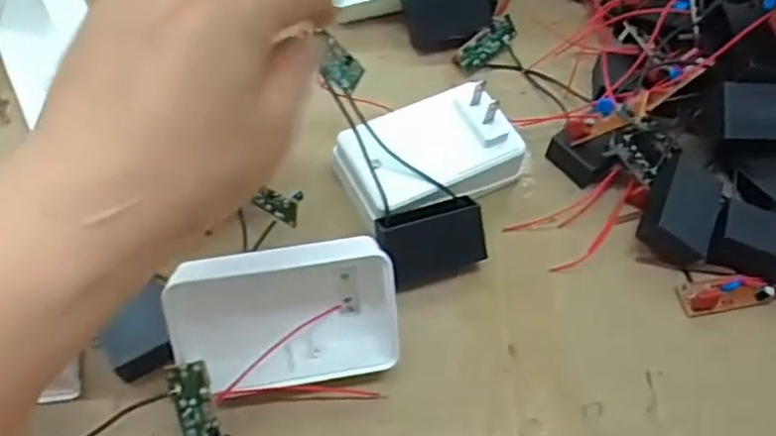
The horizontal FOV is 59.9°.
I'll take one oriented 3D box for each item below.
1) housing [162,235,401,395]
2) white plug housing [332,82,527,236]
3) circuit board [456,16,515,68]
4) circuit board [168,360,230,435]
[{"bbox_3d":[-0.044,0.042,0.287,0.088,0.059,0.029,-10,20,-12],"label":"housing"},{"bbox_3d":[0.022,-0.029,0.338,0.090,0.037,0.060,-23,63,-16],"label":"white plug housing"},{"bbox_3d":[0.059,-0.103,0.398,0.044,0.004,0.016,-41,112,-18],"label":"circuit board"},{"bbox_3d":[-0.076,0.080,0.270,0.016,0.005,0.045,-14,97,-11],"label":"circuit board"}]

